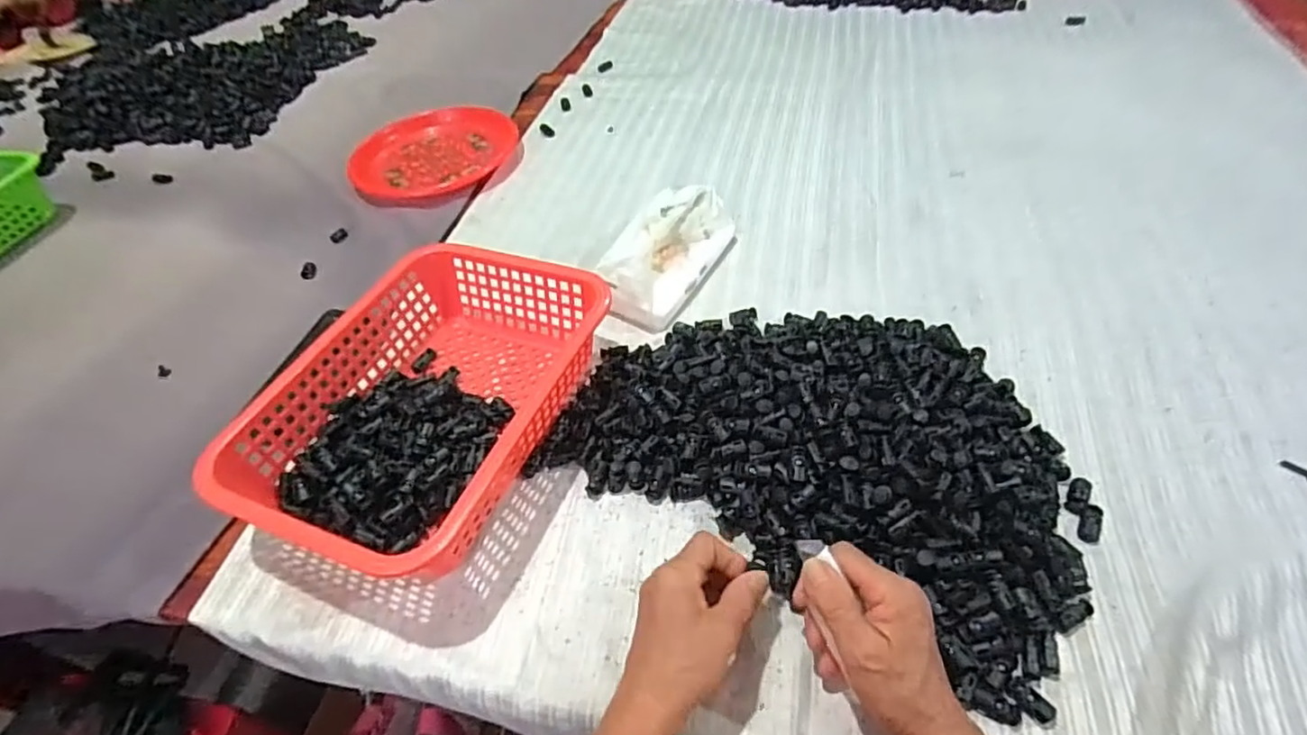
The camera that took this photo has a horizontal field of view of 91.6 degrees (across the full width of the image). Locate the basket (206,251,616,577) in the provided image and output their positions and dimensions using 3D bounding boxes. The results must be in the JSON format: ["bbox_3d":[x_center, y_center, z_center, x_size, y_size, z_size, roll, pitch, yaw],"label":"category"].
[{"bbox_3d":[-0.182,0.027,0.529,0.205,0.083,0.285,16,53,19],"label":"basket"}]

